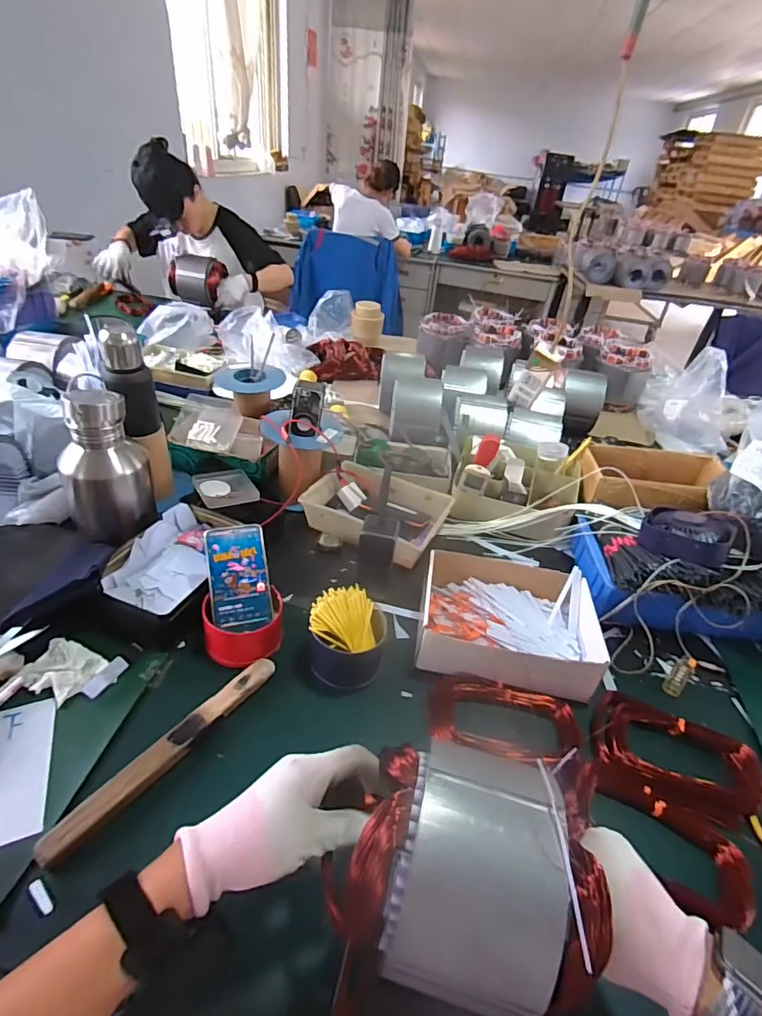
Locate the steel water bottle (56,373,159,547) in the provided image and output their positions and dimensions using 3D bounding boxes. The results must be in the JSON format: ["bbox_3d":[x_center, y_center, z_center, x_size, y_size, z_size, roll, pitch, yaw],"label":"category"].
[{"bbox_3d":[-0.411,-0.055,0.747,0.112,0.238,0.094,9,37,2],"label":"steel water bottle"}]

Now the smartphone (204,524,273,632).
[{"bbox_3d":[-0.191,0.093,0.662,0.076,0.012,0.140,-6,79,-23],"label":"smartphone"}]

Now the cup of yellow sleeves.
[{"bbox_3d":[-0.044,0.171,0.647,0.098,0.080,0.105,5,37,-4],"label":"cup of yellow sleeves"}]

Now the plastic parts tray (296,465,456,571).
[{"bbox_3d":[-0.007,0.005,0.908,0.247,0.054,0.184,25,40,22],"label":"plastic parts tray"}]

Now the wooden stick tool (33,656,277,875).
[{"bbox_3d":[-0.224,0.257,0.535,0.031,0.016,0.275,28,41,25],"label":"wooden stick tool"}]

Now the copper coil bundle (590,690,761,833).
[{"bbox_3d":[0.354,0.303,0.591,0.188,0.028,0.119,20,38,16],"label":"copper coil bundle"}]

